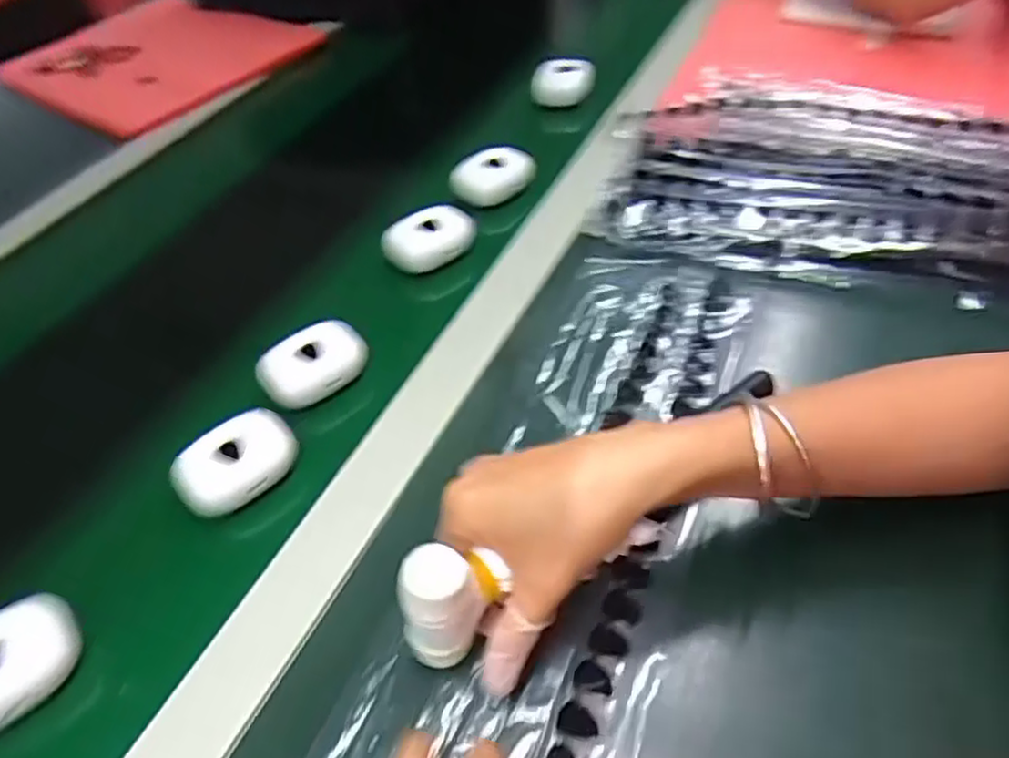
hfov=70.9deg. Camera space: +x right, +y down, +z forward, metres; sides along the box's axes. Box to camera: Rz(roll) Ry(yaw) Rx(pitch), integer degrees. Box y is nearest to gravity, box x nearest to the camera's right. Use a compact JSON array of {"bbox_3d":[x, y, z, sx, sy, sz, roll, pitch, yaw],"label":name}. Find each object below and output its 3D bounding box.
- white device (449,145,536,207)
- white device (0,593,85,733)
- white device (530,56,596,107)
[{"bbox_3d":[-0.010,-0.161,0.565,0.066,0.027,0.048,-8,46,0],"label":"white device"},{"bbox_3d":[-0.228,0.131,0.321,0.042,0.022,0.065,30,56,31],"label":"white device"},{"bbox_3d":[0.055,-0.278,0.661,0.057,0.033,0.029,3,47,10],"label":"white device"}]

